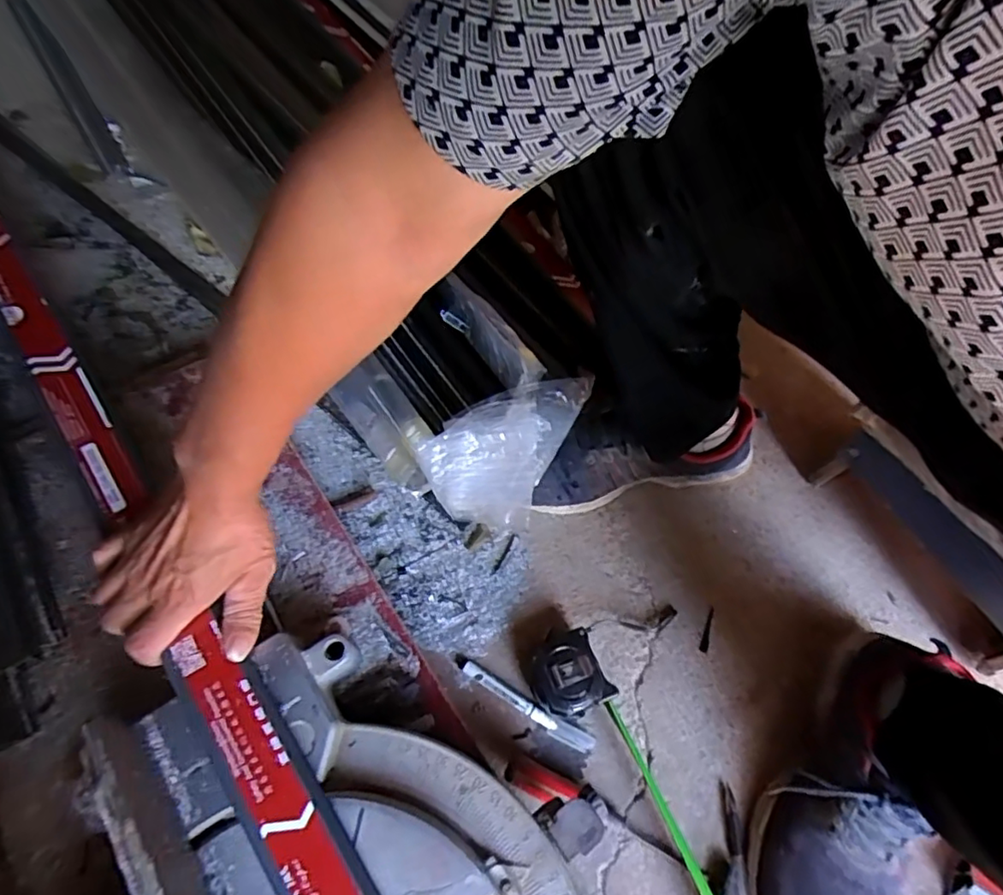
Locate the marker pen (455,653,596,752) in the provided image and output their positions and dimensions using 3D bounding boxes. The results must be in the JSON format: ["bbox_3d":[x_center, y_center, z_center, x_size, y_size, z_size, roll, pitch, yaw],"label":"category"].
[{"bbox_3d":[0.019,0.239,0.559,0.145,0.021,0.017,31,61,8],"label":"marker pen"}]

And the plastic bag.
[{"bbox_3d":[0.001,-0.013,0.603,0.120,0.062,0.176,26,61,6],"label":"plastic bag"}]

